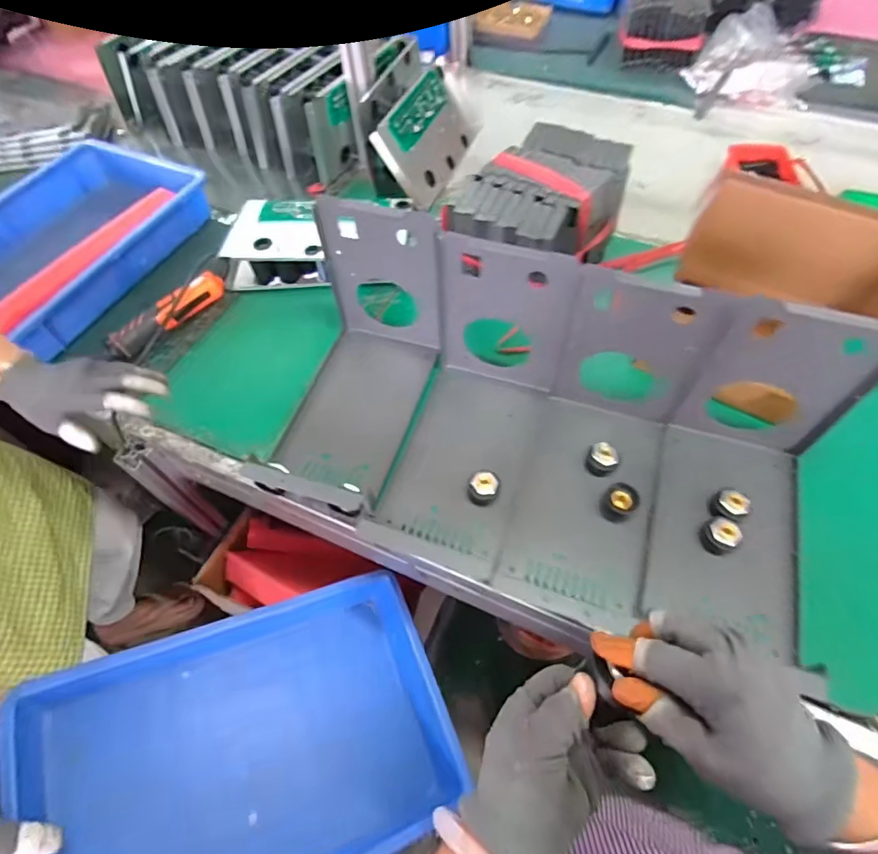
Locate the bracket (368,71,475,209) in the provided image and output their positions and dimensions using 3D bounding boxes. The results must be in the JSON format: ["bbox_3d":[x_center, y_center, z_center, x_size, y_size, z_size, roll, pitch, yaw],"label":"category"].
[{"bbox_3d":[-0.017,-0.527,0.932,0.017,0.144,0.285,-4,49,41],"label":"bracket"}]

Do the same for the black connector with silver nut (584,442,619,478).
[{"bbox_3d":[0.196,0.038,0.619,0.034,0.025,0.034,-1,58,2],"label":"black connector with silver nut"}]

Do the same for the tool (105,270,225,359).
[{"bbox_3d":[-0.400,-0.166,0.771,0.037,0.047,0.191,35,66,22],"label":"tool"}]

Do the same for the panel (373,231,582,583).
[{"bbox_3d":[0.033,-0.026,0.568,0.152,0.203,0.261,18,61,14],"label":"panel"}]

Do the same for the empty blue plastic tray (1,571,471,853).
[{"bbox_3d":[-0.216,0.369,0.598,0.433,0.091,0.321,-8,56,-29],"label":"empty blue plastic tray"}]

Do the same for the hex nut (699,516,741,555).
[{"bbox_3d":[0.307,0.116,0.564,0.032,0.028,0.035,-5,58,0],"label":"hex nut"}]

